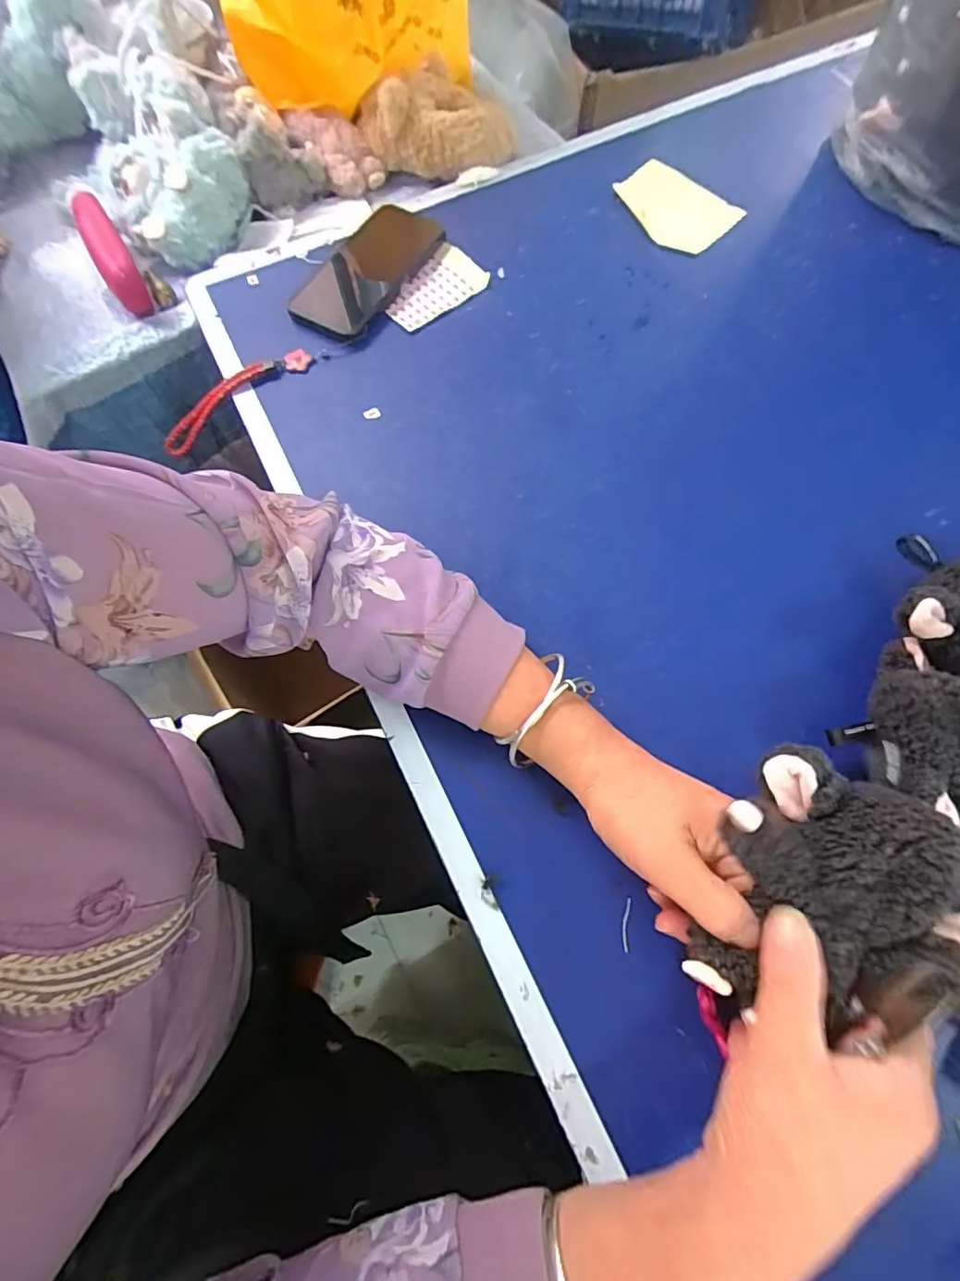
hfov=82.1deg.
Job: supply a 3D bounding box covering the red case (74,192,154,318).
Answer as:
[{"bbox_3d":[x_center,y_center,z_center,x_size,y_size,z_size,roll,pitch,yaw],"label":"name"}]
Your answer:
[{"bbox_3d":[-0.366,-0.382,0.547,0.033,0.040,0.129,-30,70,-9],"label":"red case"}]

